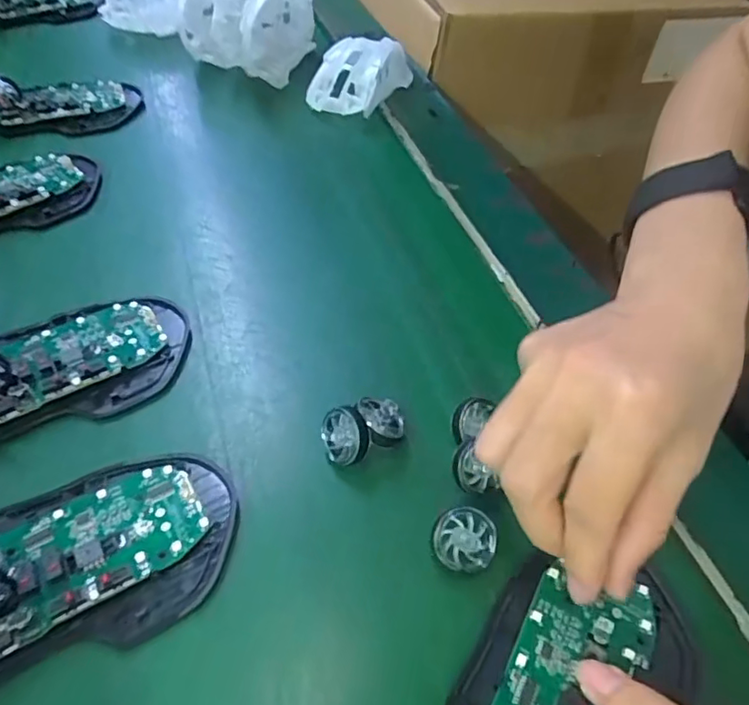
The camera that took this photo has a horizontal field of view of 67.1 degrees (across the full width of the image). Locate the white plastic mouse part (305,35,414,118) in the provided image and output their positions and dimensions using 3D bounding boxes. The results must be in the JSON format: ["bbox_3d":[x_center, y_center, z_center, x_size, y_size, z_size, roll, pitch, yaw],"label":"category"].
[{"bbox_3d":[-0.013,-0.225,0.461,0.059,0.039,0.088,31,54,18],"label":"white plastic mouse part"}]

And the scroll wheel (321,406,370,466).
[{"bbox_3d":[-0.013,0.038,0.254,0.021,0.011,0.025,-8,87,31],"label":"scroll wheel"}]

